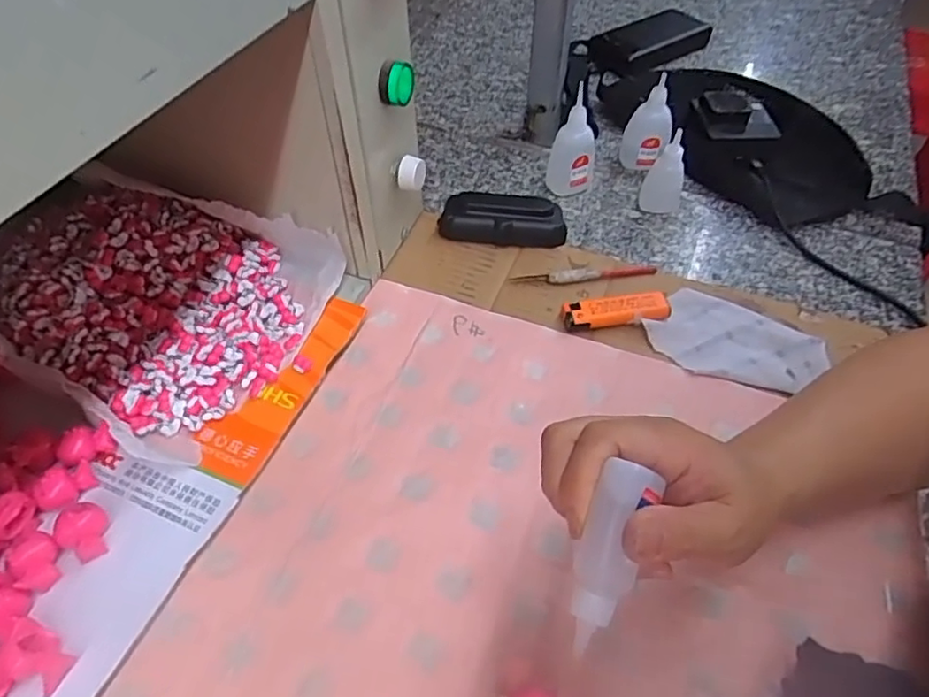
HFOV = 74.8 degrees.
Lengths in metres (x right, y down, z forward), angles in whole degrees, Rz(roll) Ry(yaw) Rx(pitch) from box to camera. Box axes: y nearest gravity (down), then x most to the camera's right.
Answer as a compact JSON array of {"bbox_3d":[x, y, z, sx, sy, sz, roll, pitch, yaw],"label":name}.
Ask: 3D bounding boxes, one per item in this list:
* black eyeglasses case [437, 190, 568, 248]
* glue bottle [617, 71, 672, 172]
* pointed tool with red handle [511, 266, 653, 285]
[{"bbox_3d":[0.033,-0.111,0.526,0.107,0.029,0.038,6,50,5],"label":"black eyeglasses case"},{"bbox_3d":[0.178,-0.219,0.585,0.043,0.083,0.028,11,51,10],"label":"glue bottle"},{"bbox_3d":[0.098,-0.061,0.496,0.118,0.010,0.016,-7,50,-6],"label":"pointed tool with red handle"}]

